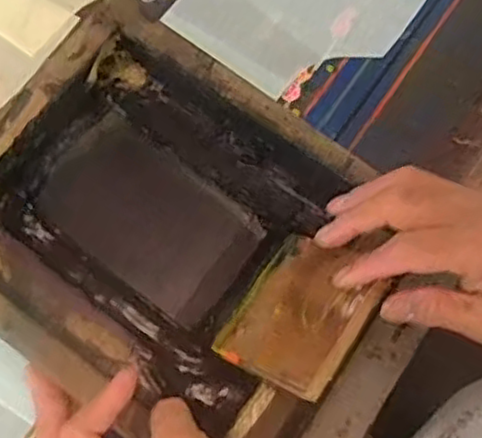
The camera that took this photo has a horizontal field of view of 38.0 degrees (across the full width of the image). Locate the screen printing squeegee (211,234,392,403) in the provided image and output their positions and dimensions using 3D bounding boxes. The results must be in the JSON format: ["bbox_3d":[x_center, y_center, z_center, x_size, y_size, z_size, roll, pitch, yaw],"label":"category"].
[{"bbox_3d":[0.038,0.060,0.458,0.097,0.007,0.097,18,67,49],"label":"screen printing squeegee"}]

